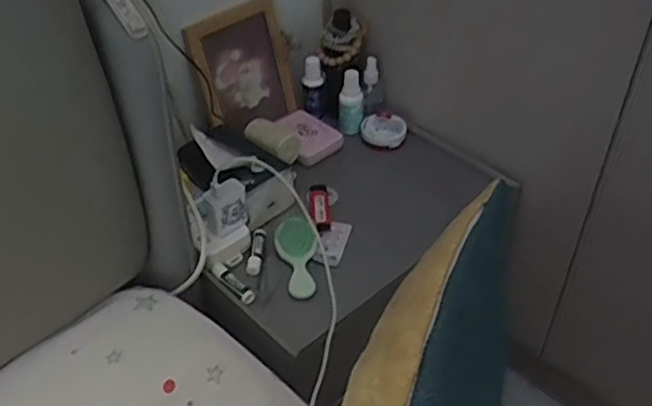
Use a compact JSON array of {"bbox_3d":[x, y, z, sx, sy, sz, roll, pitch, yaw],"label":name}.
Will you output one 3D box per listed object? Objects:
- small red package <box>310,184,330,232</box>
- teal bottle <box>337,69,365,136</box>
[{"bbox_3d":[-0.007,0.003,0.925,0.023,0.010,0.083,-4,43,-5],"label":"small red package"},{"bbox_3d":[0.040,-0.157,1.055,0.040,0.100,0.030,3,20,2],"label":"teal bottle"}]

